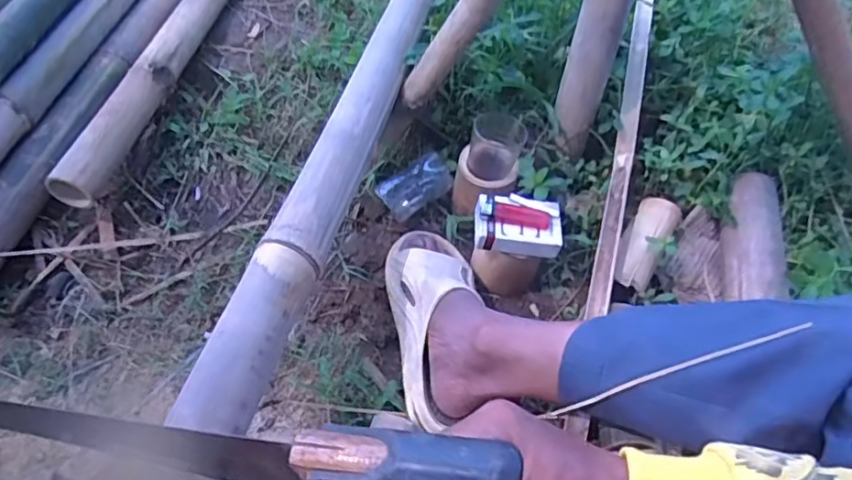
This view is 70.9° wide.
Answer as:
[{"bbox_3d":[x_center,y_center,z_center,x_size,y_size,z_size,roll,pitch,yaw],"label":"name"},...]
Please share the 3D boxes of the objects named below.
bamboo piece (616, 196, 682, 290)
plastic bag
[{"bbox_3d":[0.280,0.005,0.769,0.053,0.051,0.142,28,54,18],"label":"bamboo piece"},{"bbox_3d":[-0.015,-0.073,0.813,0.099,0.072,0.031,-24,56,-21],"label":"plastic bag"}]

